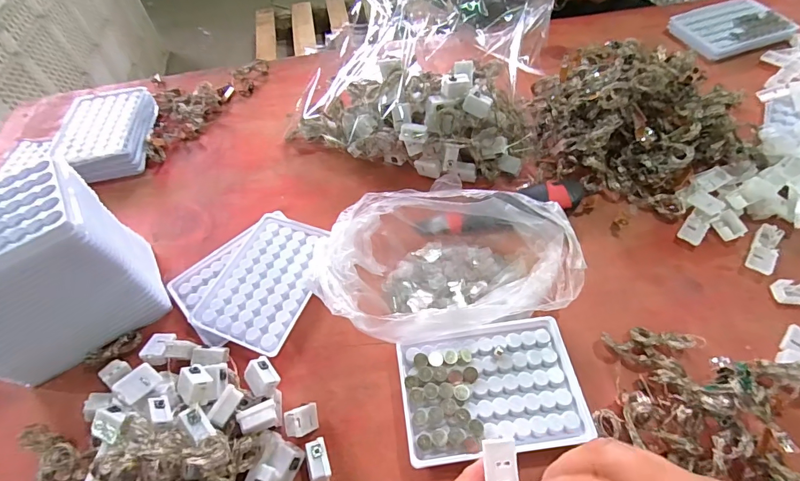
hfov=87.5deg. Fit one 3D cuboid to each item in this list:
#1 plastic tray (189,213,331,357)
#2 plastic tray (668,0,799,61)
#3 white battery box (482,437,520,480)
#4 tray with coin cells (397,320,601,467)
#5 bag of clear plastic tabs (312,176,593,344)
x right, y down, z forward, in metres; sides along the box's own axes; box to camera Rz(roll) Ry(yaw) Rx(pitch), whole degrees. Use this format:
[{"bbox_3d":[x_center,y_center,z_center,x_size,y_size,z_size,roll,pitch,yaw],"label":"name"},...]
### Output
[{"bbox_3d":[-0.124,0.037,0.399,0.094,0.018,0.130,16,58,15],"label":"plastic tray"},{"bbox_3d":[0.454,-0.295,0.577,0.128,0.021,0.105,-20,56,-9],"label":"plastic tray"},{"bbox_3d":[0.060,0.140,0.247,0.019,0.010,0.047,-8,99,0],"label":"white battery box"},{"bbox_3d":[0.068,0.113,0.321,0.129,0.025,0.092,-8,55,-1],"label":"tray with coin cells"},{"bbox_3d":[0.037,0.019,0.365,0.210,0.067,0.127,-14,55,-5],"label":"bag of clear plastic tabs"}]

